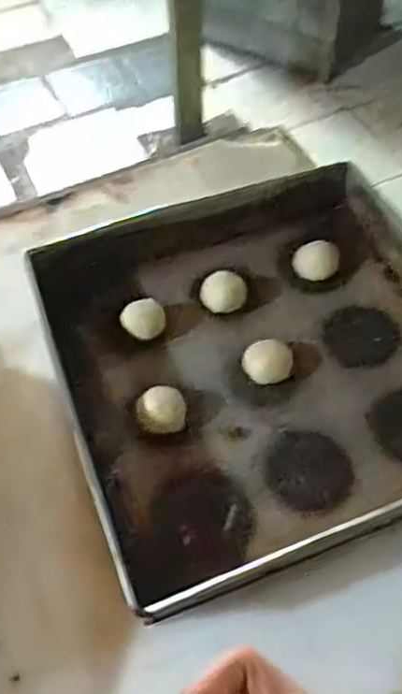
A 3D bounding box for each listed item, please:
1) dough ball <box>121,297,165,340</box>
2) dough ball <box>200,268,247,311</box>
[{"bbox_3d":[-0.067,-0.030,0.732,0.052,0.032,0.046,-10,57,-6],"label":"dough ball"},{"bbox_3d":[0.027,-0.064,0.759,0.053,0.032,0.045,-12,57,-8],"label":"dough ball"}]

